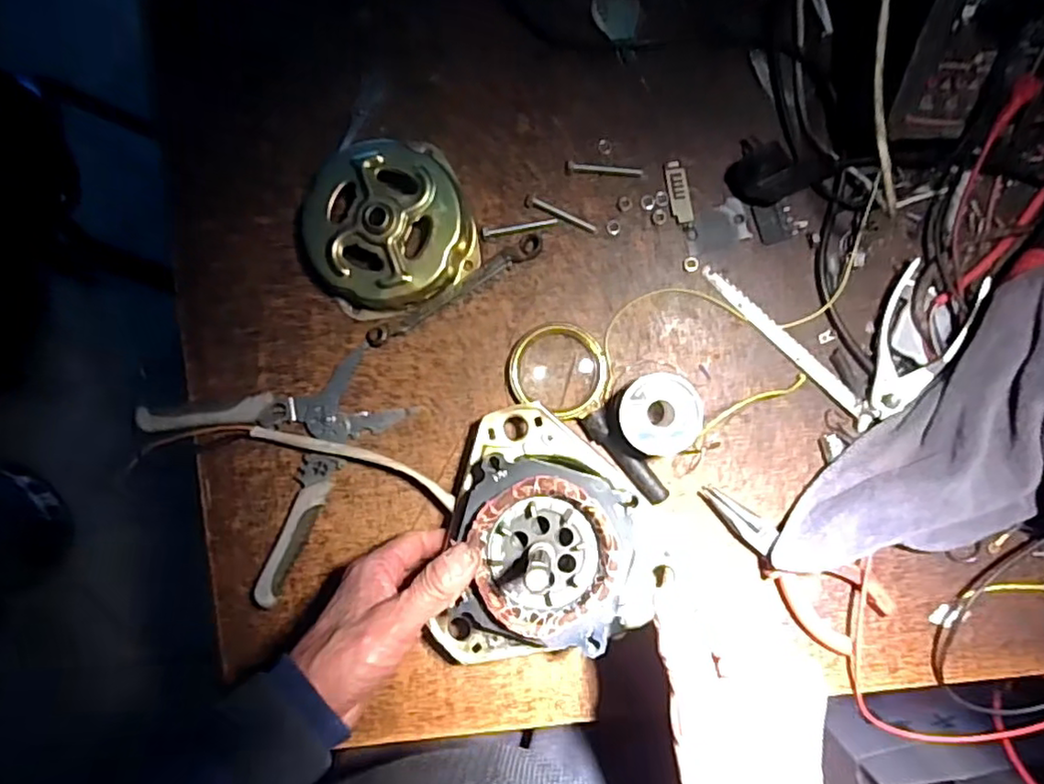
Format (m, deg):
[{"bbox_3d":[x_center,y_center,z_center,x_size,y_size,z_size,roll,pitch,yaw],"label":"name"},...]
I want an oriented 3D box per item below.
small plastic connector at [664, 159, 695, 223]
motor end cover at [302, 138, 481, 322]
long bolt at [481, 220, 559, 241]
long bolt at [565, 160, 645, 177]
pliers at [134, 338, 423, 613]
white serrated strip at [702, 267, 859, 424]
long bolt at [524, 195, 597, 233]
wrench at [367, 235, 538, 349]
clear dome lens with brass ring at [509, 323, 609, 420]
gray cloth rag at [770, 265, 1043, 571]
[{"bbox_3d":[0.112,-0.143,0.456,0.015,0.004,0.046,-10,89,4],"label":"small plastic connector"},{"bbox_3d":[-0.097,-0.119,0.453,0.117,0.036,0.117,-23,89,4],"label":"motor end cover"},{"bbox_3d":[-0.002,-0.117,0.458,0.055,0.004,0.009,-9,90,4],"label":"long bolt"},{"bbox_3d":[0.059,-0.159,0.457,0.056,0.007,0.009,6,91,4],"label":"long bolt"},{"bbox_3d":[-0.166,0.040,0.464,0.160,0.021,0.159,-36,88,3],"label":"pliers"},{"bbox_3d":[0.183,-0.036,0.449,0.144,0.007,0.014,45,93,3],"label":"white serrated strip"},{"bbox_3d":[0.027,-0.127,0.459,0.056,0.005,0.008,26,92,3],"label":"long bolt"},{"bbox_3d":[-0.050,-0.073,0.464,0.144,0.010,0.015,-30,88,3],"label":"wrench"},{"bbox_3d":[0.027,-0.016,0.457,0.068,0.014,0.061,24,92,3],"label":"clear dome lens with brass ring"},{"bbox_3d":[0.304,0.022,0.388,0.258,0.051,0.200,2,104,16],"label":"gray cloth rag"}]

